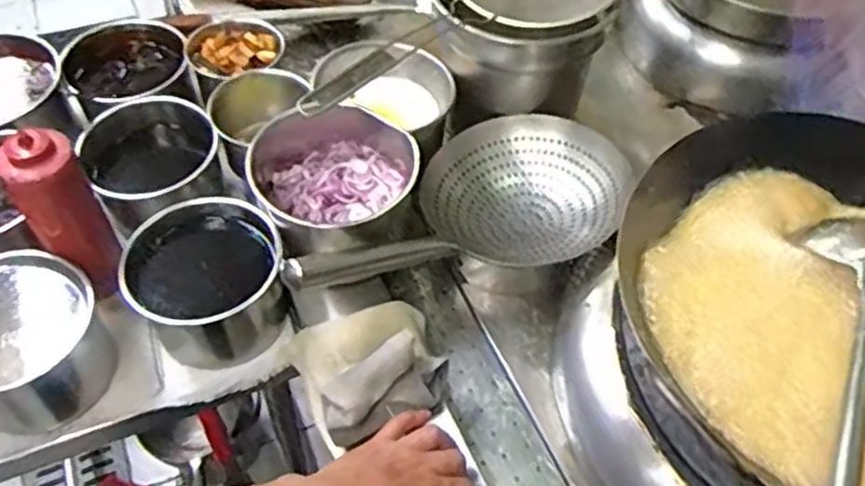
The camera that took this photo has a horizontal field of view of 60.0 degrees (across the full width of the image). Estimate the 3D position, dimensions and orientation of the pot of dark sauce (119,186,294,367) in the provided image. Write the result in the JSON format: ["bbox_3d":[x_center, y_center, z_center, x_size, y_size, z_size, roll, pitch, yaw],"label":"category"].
[{"bbox_3d":[-0.236,0.046,0.805,0.149,0.119,0.154,1,52,-2],"label":"pot of dark sauce"}]

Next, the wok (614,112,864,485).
[{"bbox_3d":[0.395,0.087,0.684,0.415,0.126,0.406,1,52,-2],"label":"wok"}]

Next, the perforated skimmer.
[{"bbox_3d":[0.024,-0.022,0.832,0.420,0.116,0.226,-27,57,-36],"label":"perforated skimmer"}]

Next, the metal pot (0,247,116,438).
[{"bbox_3d":[-0.412,0.101,0.753,0.156,0.126,0.148,1,52,-2],"label":"metal pot"}]

